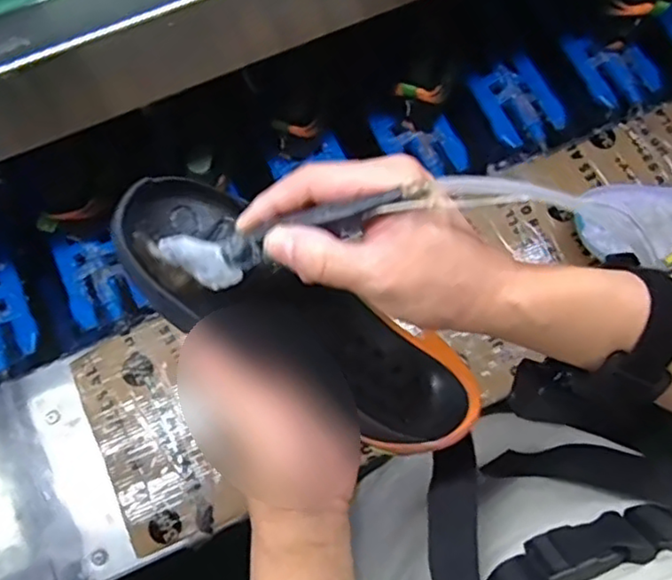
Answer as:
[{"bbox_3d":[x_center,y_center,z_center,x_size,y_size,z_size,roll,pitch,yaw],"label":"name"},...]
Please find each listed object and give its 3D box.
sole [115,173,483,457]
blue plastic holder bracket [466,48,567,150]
[{"bbox_3d":[-0.012,0.003,0.386,0.239,0.049,0.094,35,52,-10],"label":"sole"},{"bbox_3d":[0.243,-0.251,0.865,0.097,0.015,0.115,-29,79,-7],"label":"blue plastic holder bracket"}]

